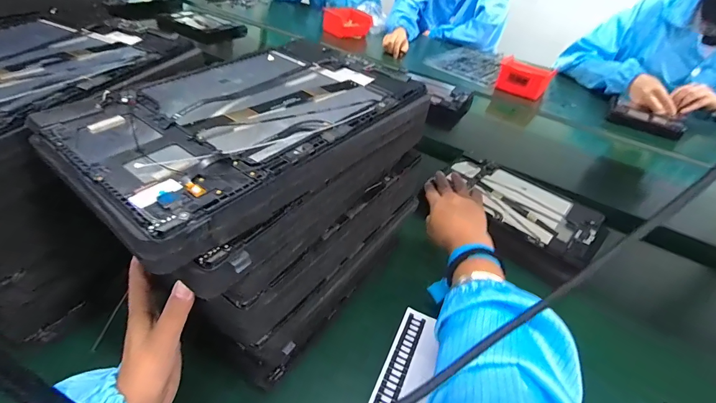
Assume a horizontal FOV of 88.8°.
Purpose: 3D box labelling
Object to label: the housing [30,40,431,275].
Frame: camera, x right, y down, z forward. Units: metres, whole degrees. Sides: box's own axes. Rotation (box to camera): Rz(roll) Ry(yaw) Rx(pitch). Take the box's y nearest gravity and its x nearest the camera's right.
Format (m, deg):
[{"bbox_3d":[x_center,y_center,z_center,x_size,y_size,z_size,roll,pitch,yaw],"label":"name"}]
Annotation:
[{"bbox_3d":[-0.074,-0.060,0.269,0.153,0.030,0.238,30,46,25],"label":"housing"}]

